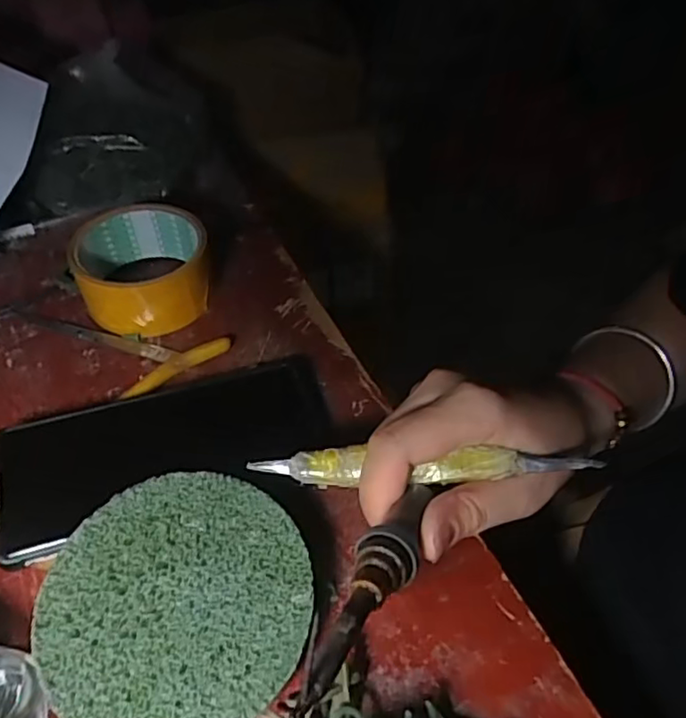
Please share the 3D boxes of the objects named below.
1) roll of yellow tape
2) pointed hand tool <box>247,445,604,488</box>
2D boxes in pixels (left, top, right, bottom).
[{"bbox_3d":[-0.134,-0.061,0.414,0.083,0.048,0.083,0,45,0],"label":"roll of yellow tape"},{"bbox_3d":[0.033,0.046,0.269,0.147,0.012,0.013,-1,45,4],"label":"pointed hand tool"}]

